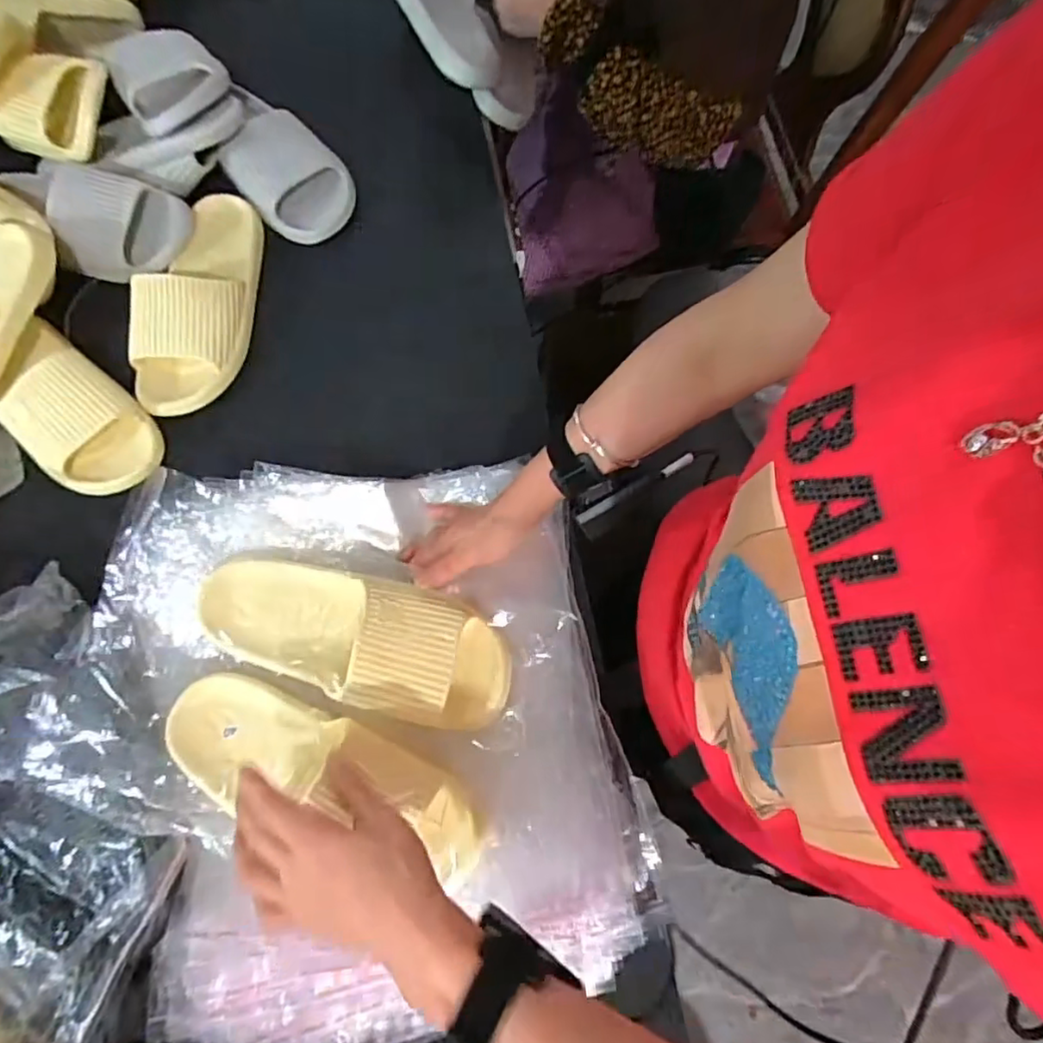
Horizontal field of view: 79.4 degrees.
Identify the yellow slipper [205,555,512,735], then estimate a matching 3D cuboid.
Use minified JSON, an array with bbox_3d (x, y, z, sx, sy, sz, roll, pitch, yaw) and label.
[{"bbox_3d":[-0.135,0.091,0.512,0.253,0.076,0.102,15,73,6],"label":"yellow slipper"}]

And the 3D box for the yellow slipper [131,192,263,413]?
[{"bbox_3d":[-0.348,-0.250,0.682,0.107,0.066,0.274,4,73,3],"label":"yellow slipper"}]

